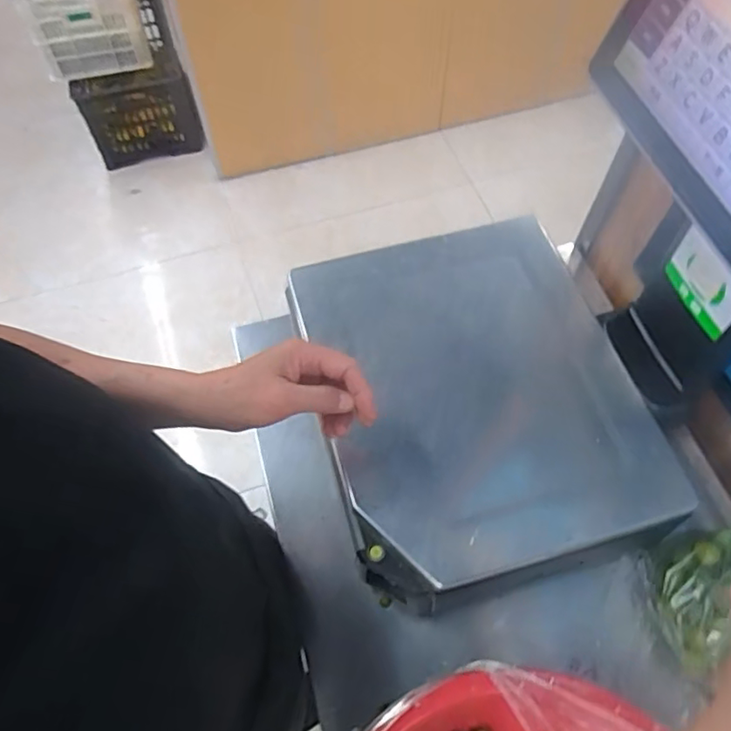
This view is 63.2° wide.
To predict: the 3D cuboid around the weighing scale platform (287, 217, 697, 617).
[{"bbox_3d":[0.102,0.028,0.595,0.284,0.053,0.355,-15,62,-7],"label":"weighing scale platform"}]

